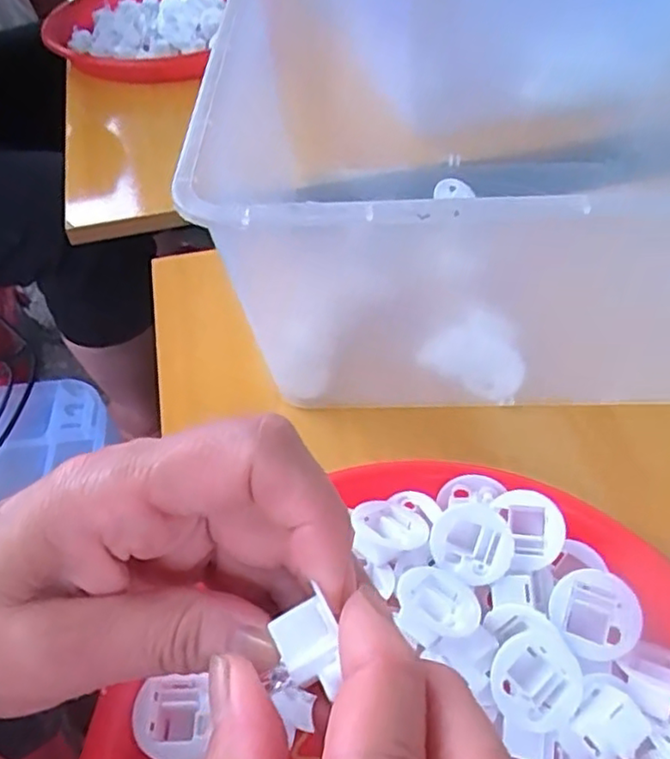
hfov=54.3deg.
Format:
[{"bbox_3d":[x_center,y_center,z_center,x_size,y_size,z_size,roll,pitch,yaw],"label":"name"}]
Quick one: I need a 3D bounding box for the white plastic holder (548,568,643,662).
[{"bbox_3d":[0.104,0.093,0.259,0.031,0.013,0.033,-43,61,-3],"label":"white plastic holder"}]

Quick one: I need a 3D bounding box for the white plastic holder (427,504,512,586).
[{"bbox_3d":[0.057,0.068,0.275,0.034,0.033,0.009,11,11,25],"label":"white plastic holder"}]

